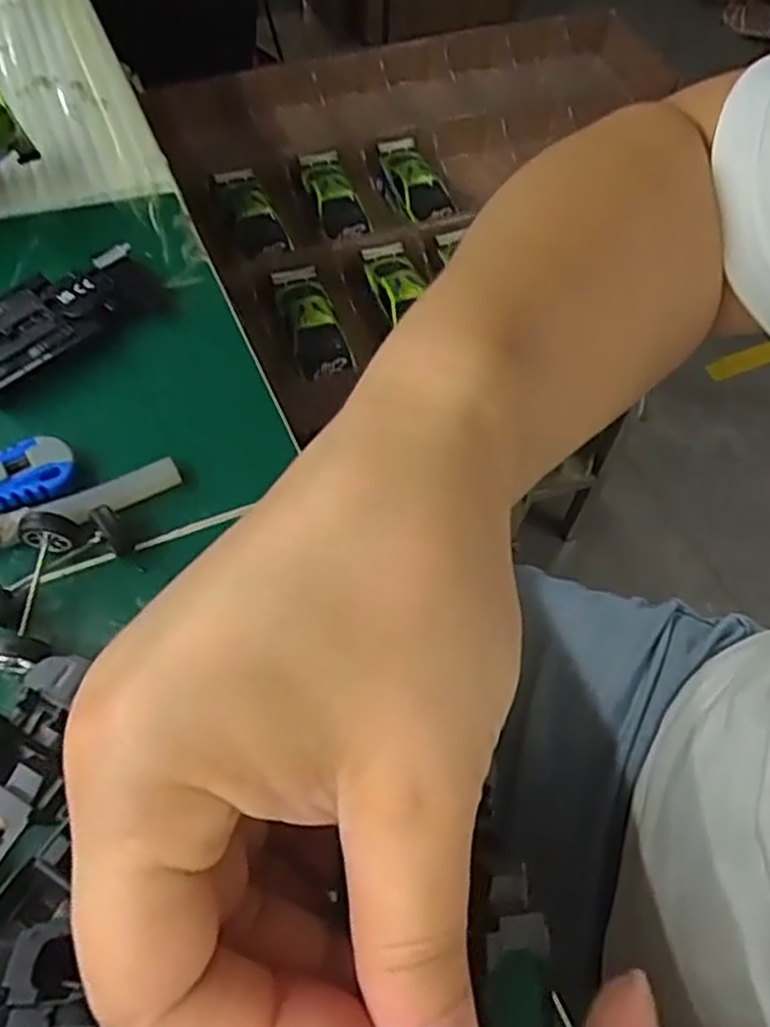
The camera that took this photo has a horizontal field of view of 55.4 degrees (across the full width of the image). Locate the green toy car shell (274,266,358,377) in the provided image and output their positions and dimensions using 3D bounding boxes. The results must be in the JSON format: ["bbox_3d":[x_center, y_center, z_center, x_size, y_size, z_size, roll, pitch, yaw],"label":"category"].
[{"bbox_3d":[-0.063,-0.165,0.624,0.044,0.021,0.113,-14,60,-12],"label":"green toy car shell"}]

